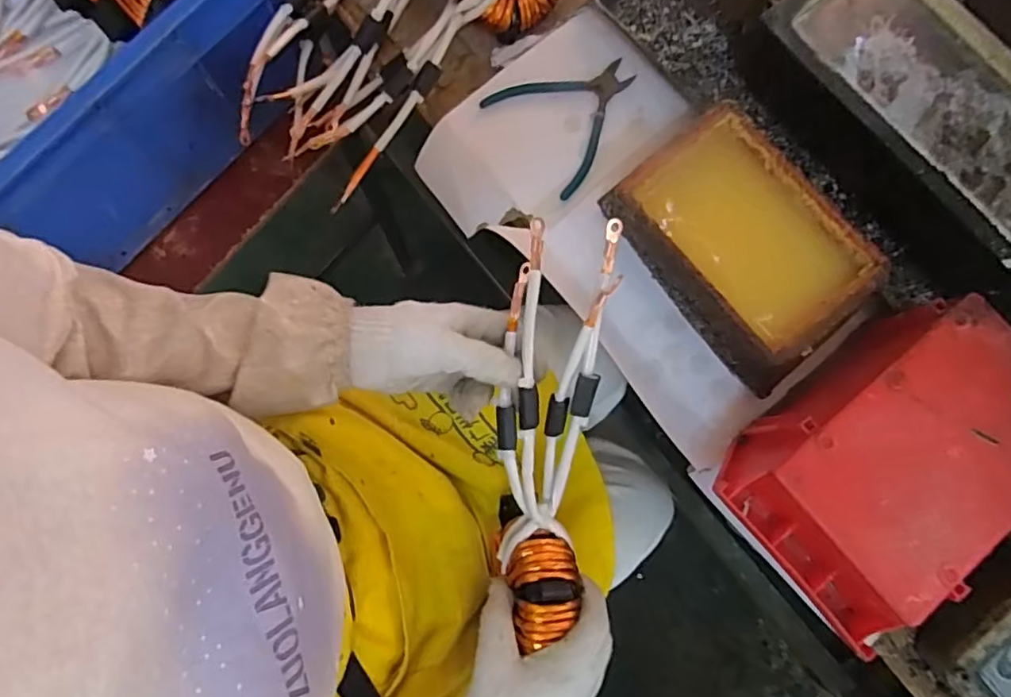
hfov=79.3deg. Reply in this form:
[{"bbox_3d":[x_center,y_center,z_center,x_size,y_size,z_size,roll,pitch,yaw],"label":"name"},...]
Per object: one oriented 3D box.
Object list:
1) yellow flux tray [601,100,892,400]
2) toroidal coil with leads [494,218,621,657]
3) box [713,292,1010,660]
[{"bbox_3d":[0.210,-0.087,0.534,0.139,0.064,0.215,-41,82,-7],"label":"yellow flux tray"},{"bbox_3d":[0.029,0.058,0.444,0.073,0.059,0.291,4,95,1],"label":"toroidal coil with leads"},{"bbox_3d":[0.293,0.087,0.464,0.240,0.087,0.154,-41,82,-7],"label":"box"}]

